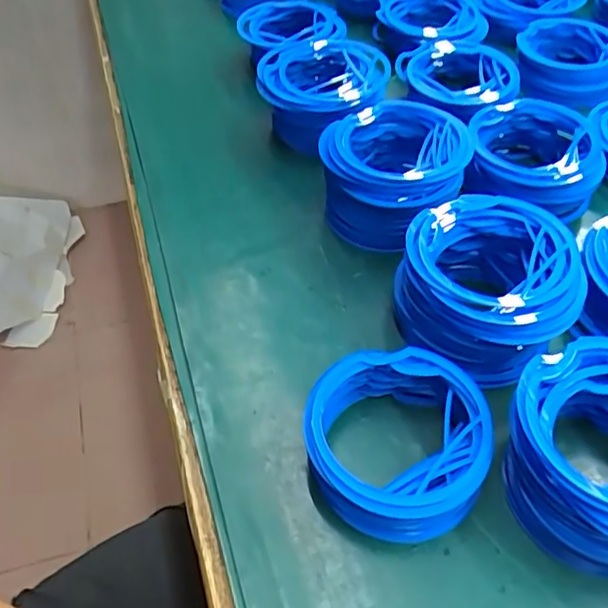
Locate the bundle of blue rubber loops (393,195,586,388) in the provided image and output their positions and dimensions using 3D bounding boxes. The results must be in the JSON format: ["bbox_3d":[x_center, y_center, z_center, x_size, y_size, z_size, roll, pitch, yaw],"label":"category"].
[{"bbox_3d":[0.115,-0.008,0.388,0.105,0.064,0.109,0,49,0],"label":"bundle of blue rubber loops"}]

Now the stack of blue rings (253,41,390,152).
[{"bbox_3d":[0.015,-0.186,0.548,0.114,0.057,0.111,17,51,14],"label":"stack of blue rings"}]

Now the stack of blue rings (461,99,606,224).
[{"bbox_3d":[0.178,-0.115,0.482,0.100,0.052,0.096,4,49,4],"label":"stack of blue rings"}]

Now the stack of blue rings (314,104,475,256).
[{"bbox_3d":[0.065,-0.096,0.463,0.109,0.067,0.101,23,53,19],"label":"stack of blue rings"}]

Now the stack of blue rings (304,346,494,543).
[{"bbox_3d":[0.051,0.075,0.337,0.095,0.035,0.097,2,49,3],"label":"stack of blue rings"}]

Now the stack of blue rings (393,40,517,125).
[{"bbox_3d":[0.142,-0.208,0.574,0.111,0.035,0.107,36,59,28],"label":"stack of blue rings"}]

